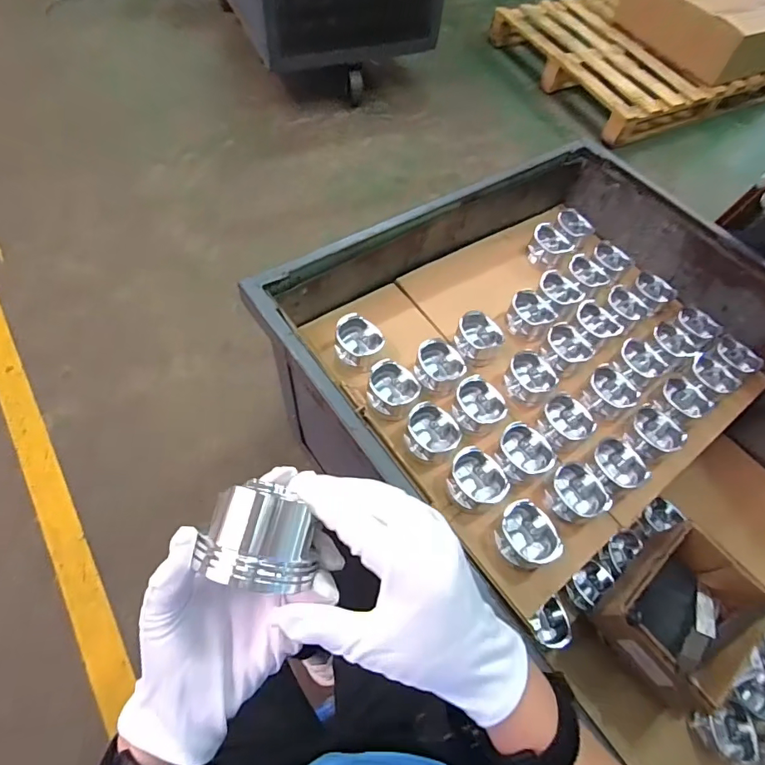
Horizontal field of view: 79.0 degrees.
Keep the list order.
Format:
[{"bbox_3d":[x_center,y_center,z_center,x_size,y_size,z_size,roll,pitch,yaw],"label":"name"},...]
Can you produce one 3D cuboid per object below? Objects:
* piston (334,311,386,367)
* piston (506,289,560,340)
[{"bbox_3d":[-0.034,-0.060,0.717,0.076,0.044,0.077,2,60,-4],"label":"piston"},{"bbox_3d":[0.255,-0.115,0.800,0.079,0.054,0.072,32,63,13],"label":"piston"}]

